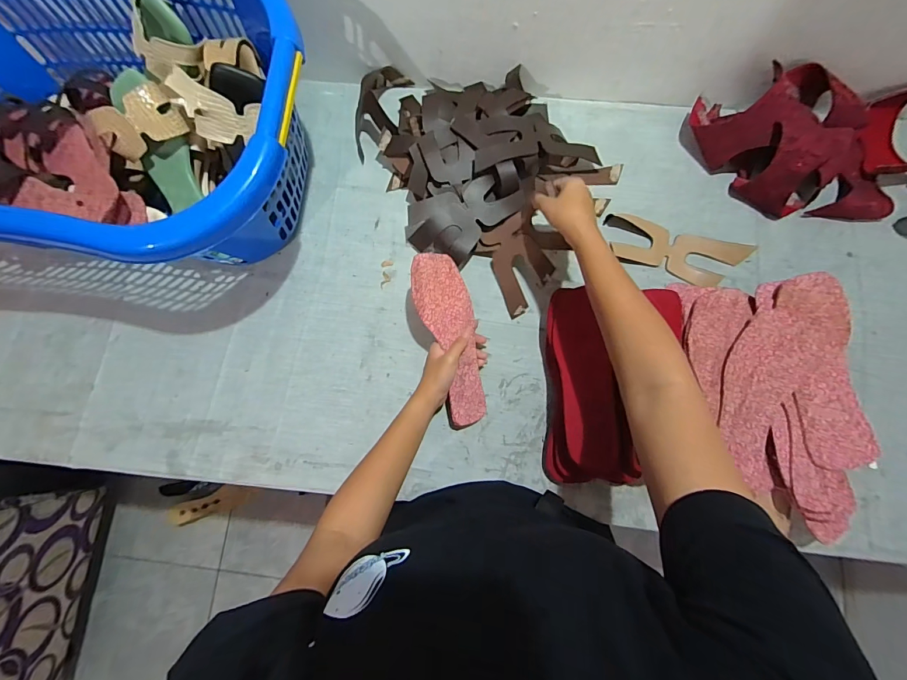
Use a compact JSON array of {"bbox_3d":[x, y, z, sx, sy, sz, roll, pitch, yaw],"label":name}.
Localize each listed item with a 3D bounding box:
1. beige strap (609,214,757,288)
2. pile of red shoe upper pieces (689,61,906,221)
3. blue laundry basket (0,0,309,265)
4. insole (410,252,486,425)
[{"bbox_3d":[0.347,-0.135,0.602,0.199,0.016,0.079,17,79,5],"label":"beige strap"},{"bbox_3d":[0.554,-0.293,0.587,0.343,0.104,0.190,5,79,2],"label":"pile of red shoe upper pieces"},{"bbox_3d":[-0.475,-0.298,0.533,0.587,0.202,0.411,5,79,3],"label":"blue laundry basket"},{"bbox_3d":[0.003,0.000,0.540,0.079,0.010,0.242,-18,97,-26],"label":"insole"}]

